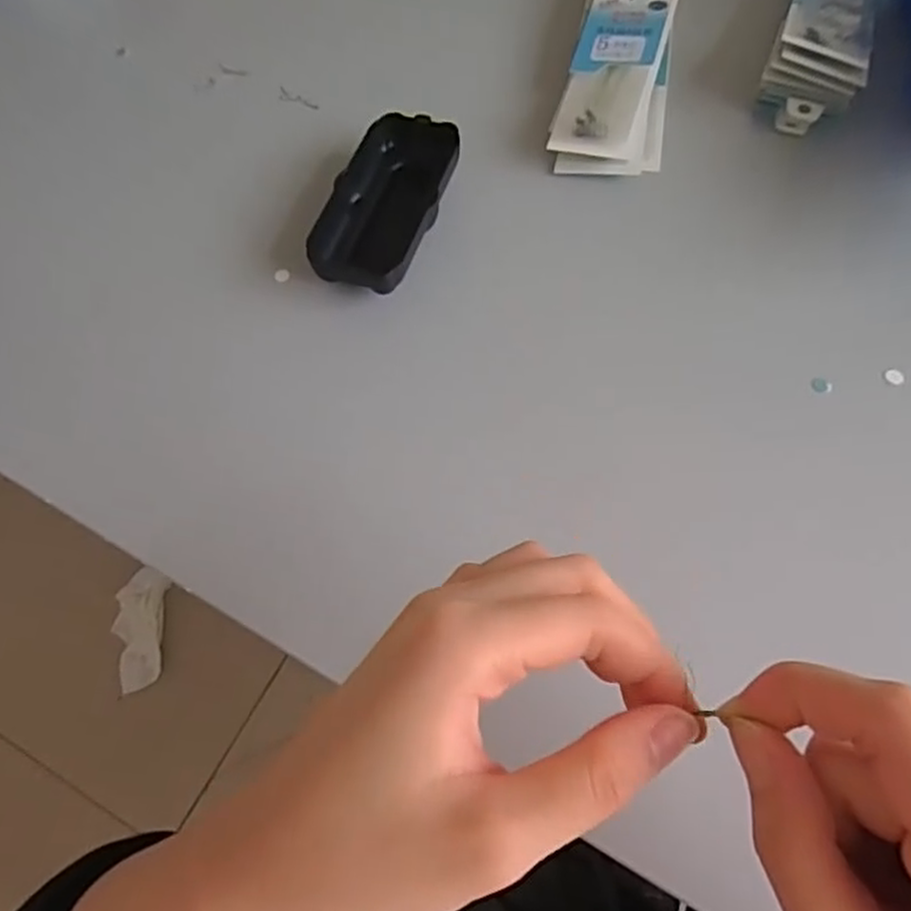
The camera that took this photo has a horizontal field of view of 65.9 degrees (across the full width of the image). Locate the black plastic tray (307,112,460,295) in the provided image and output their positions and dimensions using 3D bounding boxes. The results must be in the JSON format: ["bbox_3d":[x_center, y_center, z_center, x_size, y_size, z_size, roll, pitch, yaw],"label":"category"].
[{"bbox_3d":[-0.035,-0.133,0.374,0.055,0.026,0.106,17,66,11],"label":"black plastic tray"}]

